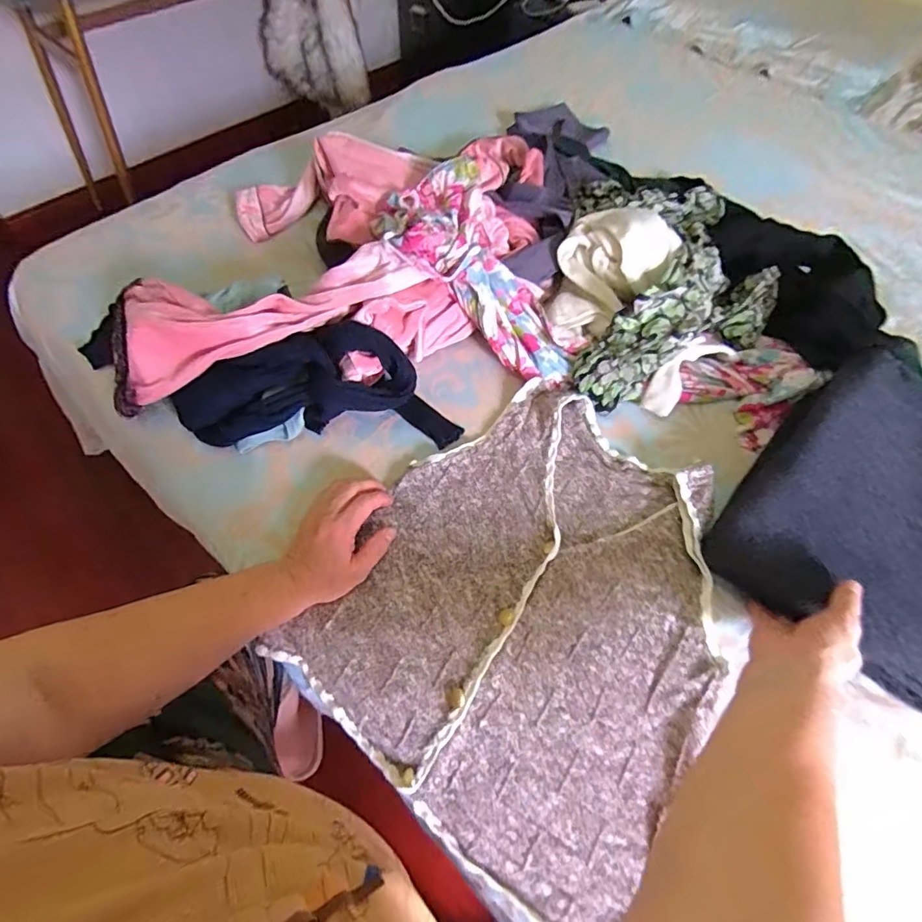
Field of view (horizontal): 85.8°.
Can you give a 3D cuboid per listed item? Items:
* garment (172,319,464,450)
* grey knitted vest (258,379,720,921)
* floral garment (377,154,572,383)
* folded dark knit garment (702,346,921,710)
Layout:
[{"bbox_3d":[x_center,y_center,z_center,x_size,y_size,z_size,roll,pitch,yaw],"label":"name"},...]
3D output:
[{"bbox_3d":[-0.176,-0.088,0.594,0.346,0.090,0.125,3,60,-1],"label":"garment"},{"bbox_3d":[0.078,0.149,0.532,0.372,0.068,0.439,35,66,16],"label":"grey knitted vest"},{"bbox_3d":[0.034,-0.258,0.676,0.199,0.089,0.369,-28,81,-16],"label":"floral garment"},{"bbox_3d":[0.446,0.049,0.519,0.248,0.093,0.323,36,66,16],"label":"folded dark knit garment"}]

